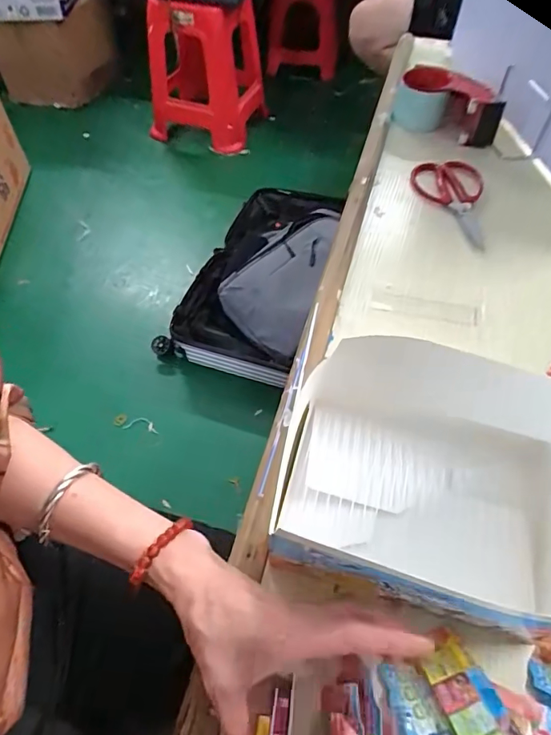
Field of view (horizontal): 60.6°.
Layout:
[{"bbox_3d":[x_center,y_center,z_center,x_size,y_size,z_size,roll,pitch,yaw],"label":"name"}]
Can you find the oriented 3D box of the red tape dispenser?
[{"bbox_3d":[0.261,-0.389,0.717,0.159,0.090,0.063,29,59,20],"label":"red tape dispenser"}]

